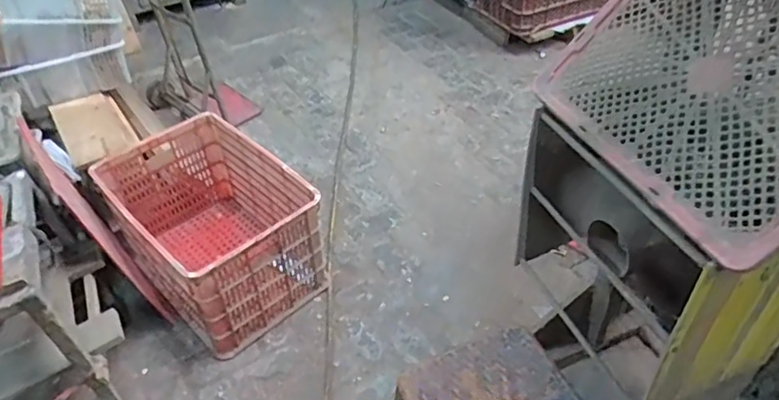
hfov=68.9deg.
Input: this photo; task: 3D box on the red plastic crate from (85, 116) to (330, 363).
[{"bbox_3d":[-0.544,0.078,1.763,0.424,0.378,0.639,-35,50,-29],"label":"red plastic crate"}]

